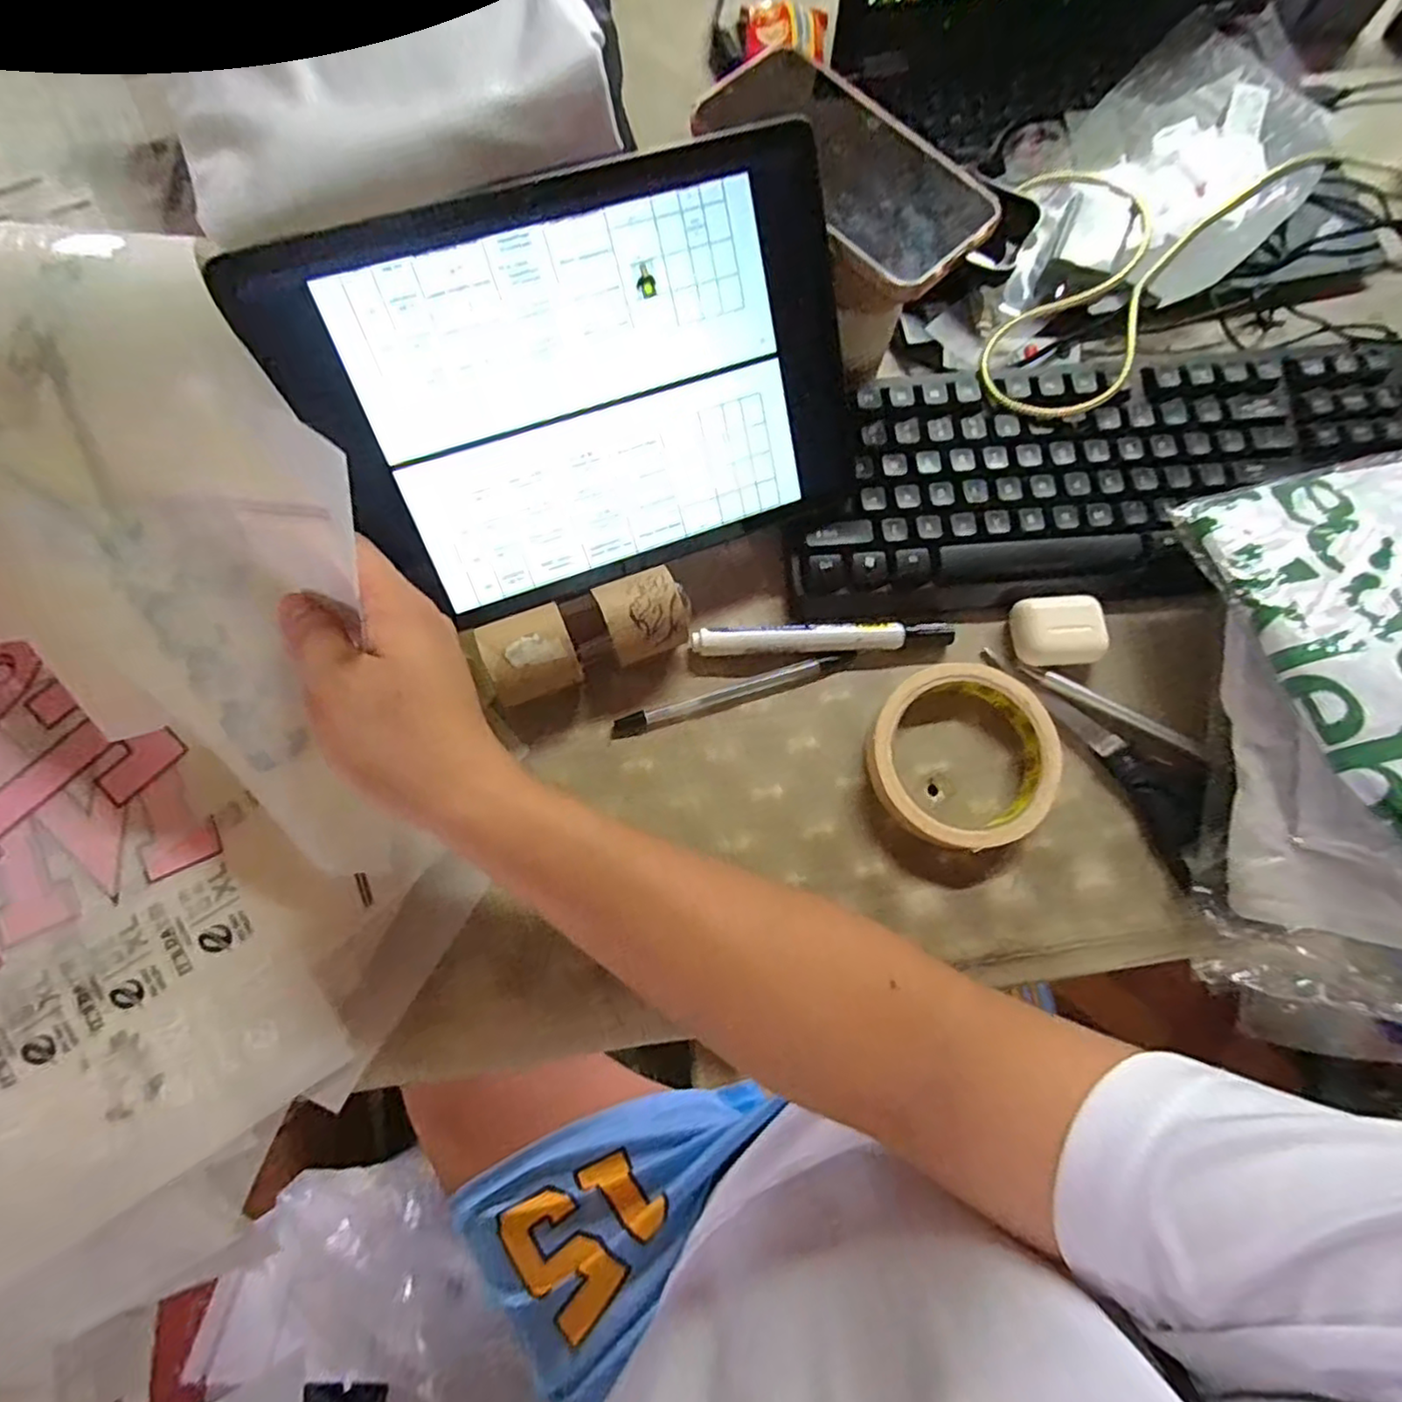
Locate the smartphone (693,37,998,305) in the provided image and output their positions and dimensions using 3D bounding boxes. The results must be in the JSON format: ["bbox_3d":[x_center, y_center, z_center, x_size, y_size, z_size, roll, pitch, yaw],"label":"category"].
[{"bbox_3d":[0.067,-0.255,0.321,0.078,0.010,0.150,-42,81,-9],"label":"smartphone"}]

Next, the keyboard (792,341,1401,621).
[{"bbox_3d":[0.257,-0.129,0.381,0.412,0.025,0.132,-7,77,-2],"label":"keyboard"}]

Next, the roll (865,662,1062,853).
[{"bbox_3d":[0.136,0.029,0.355,0.094,0.019,0.093,0,77,-1],"label":"roll"}]

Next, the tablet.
[{"bbox_3d":[-0.046,-0.138,0.309,0.238,0.007,0.162,-21,120,-9],"label":"tablet"}]

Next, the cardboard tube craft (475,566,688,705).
[{"bbox_3d":[-0.056,-0.031,0.351,0.101,0.043,0.040,-22,78,-6],"label":"cardboard tube craft"}]

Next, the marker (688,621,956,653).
[{"bbox_3d":[0.067,-0.035,0.371,0.143,0.012,0.014,-3,77,-1],"label":"marker"}]

